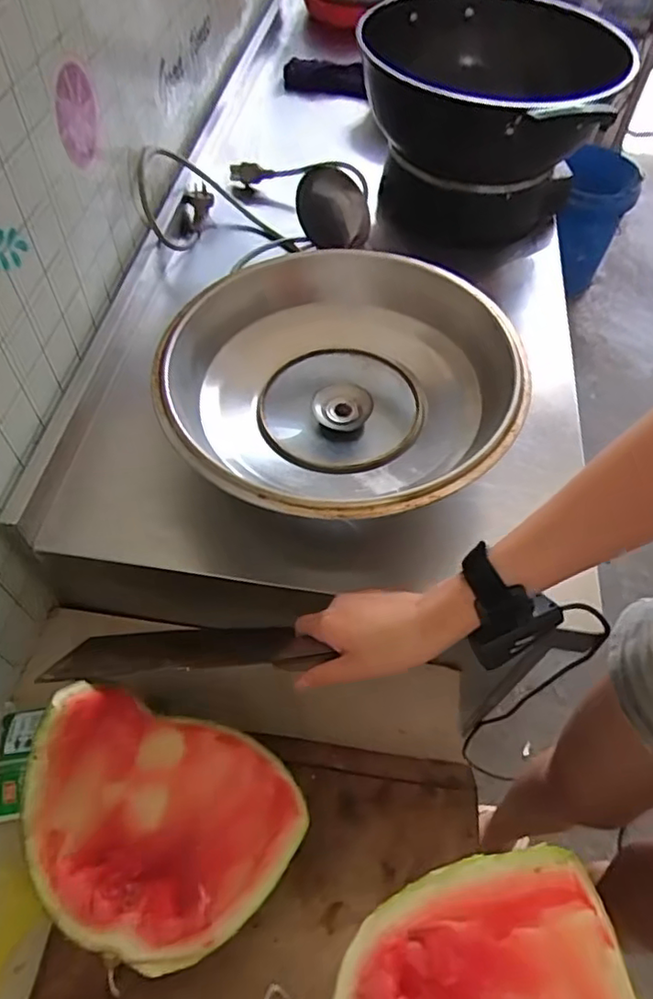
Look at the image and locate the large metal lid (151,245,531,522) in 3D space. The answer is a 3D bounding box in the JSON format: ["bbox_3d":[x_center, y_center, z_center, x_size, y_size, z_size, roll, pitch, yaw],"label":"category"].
[{"bbox_3d":[0.013,-0.106,0.609,0.334,0.107,0.332,2,54,-2],"label":"large metal lid"}]

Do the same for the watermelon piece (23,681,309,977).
[{"bbox_3d":[-0.122,0.250,0.463,0.182,0.147,0.171,2,54,-2],"label":"watermelon piece"}]

